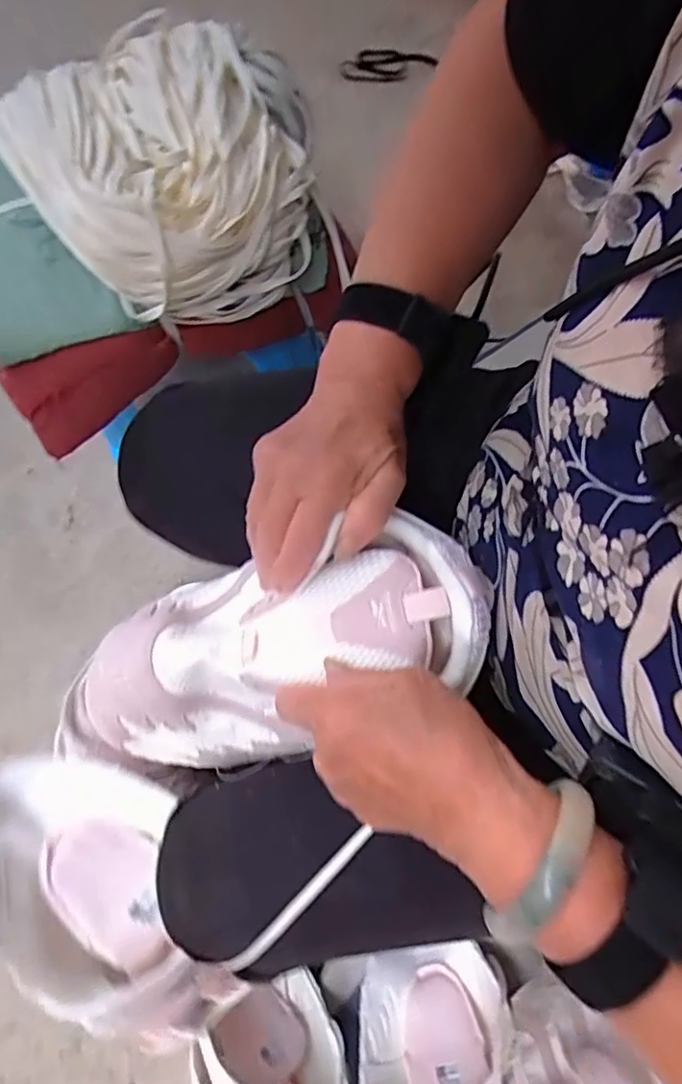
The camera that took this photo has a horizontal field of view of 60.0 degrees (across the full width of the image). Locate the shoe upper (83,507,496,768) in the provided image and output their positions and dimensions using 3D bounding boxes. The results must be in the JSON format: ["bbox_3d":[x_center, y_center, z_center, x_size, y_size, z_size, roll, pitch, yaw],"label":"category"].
[{"bbox_3d":[-0.054,0.071,0.358,0.281,0.075,0.112,-23,77,21],"label":"shoe upper"}]

